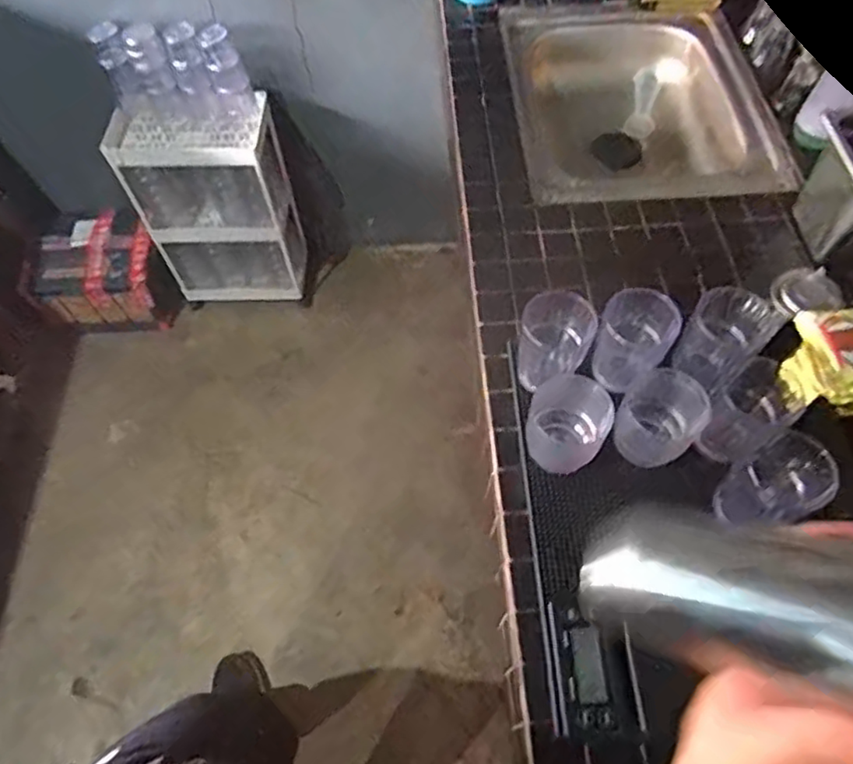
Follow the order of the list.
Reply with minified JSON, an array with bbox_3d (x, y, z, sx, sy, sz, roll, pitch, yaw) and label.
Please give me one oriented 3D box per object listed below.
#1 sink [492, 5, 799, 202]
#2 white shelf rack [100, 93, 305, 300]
[{"bbox_3d":[0.368,-0.460,1.114,0.426,0.159,0.533,-3,60,1],"label":"sink"},{"bbox_3d":[-0.550,-0.478,1.648,0.360,0.532,0.218,-3,60,1],"label":"white shelf rack"}]

